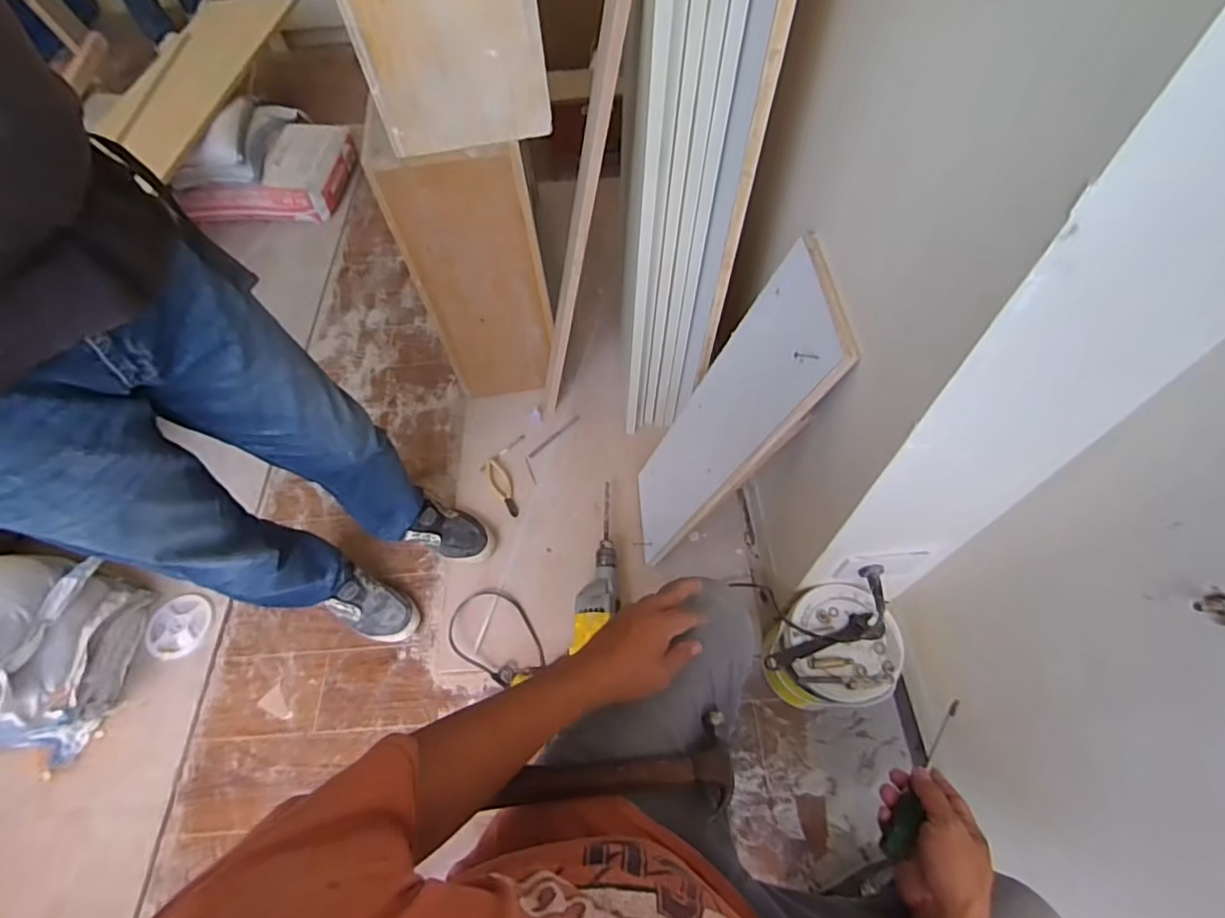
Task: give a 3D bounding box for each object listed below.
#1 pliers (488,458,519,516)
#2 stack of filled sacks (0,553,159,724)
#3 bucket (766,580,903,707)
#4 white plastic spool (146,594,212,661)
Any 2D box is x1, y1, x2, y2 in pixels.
[{"bbox_3d":[-0.243,0.062,1.242,0.047,0.010,0.158,-25,61,-11],"label":"pliers"},{"bbox_3d":[-1.085,0.328,1.004,0.285,0.247,0.274,1,59,4],"label":"stack of filled sacks"},{"bbox_3d":[0.356,0.328,0.938,0.175,0.239,0.169,-1,59,2],"label":"bucket"},{"bbox_3d":[-0.882,0.341,1.131,0.122,0.009,0.125,-1,59,2],"label":"white plastic spool"}]

